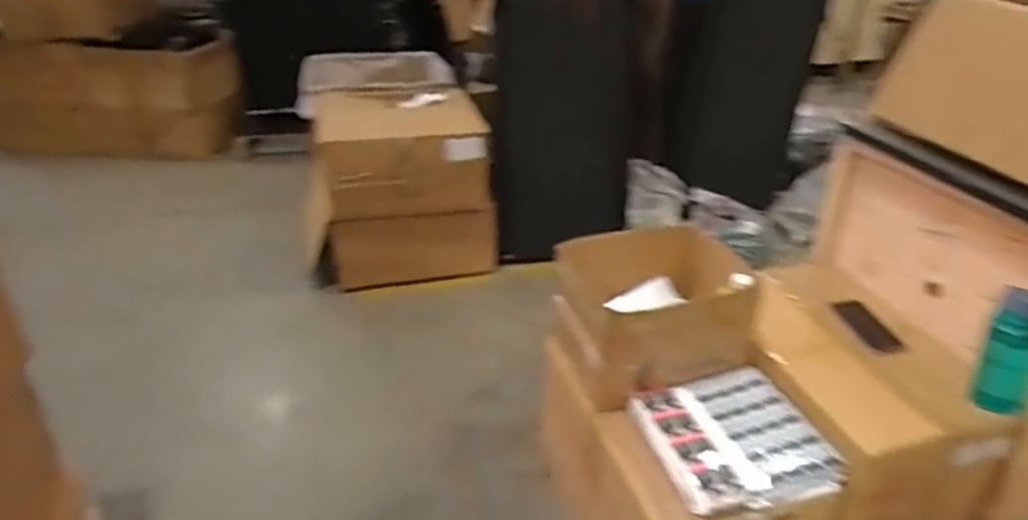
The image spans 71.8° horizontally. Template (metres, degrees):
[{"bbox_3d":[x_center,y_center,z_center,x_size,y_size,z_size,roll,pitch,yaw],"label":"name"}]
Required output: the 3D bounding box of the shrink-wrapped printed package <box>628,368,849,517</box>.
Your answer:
[{"bbox_3d":[0.394,0.311,1.287,0.304,0.052,0.291,-8,30,-14],"label":"shrink-wrapped printed package"}]

